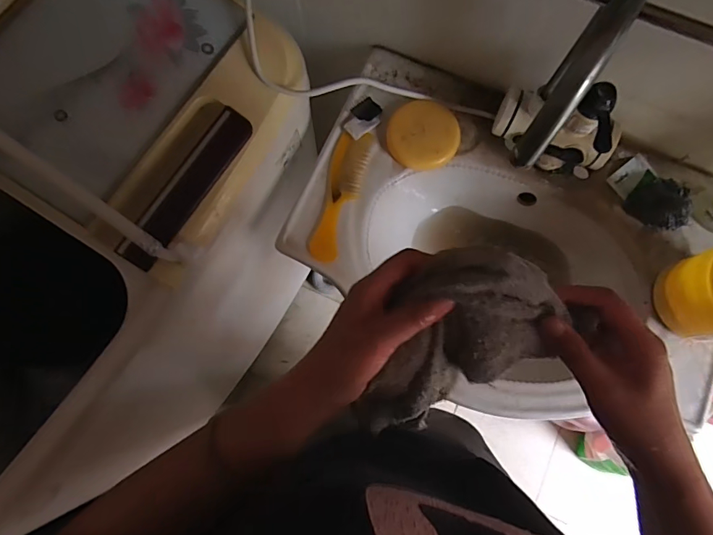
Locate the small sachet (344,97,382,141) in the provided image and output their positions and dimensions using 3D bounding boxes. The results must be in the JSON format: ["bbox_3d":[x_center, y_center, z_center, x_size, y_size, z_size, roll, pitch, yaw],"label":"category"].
[{"bbox_3d":[0.009,-0.220,0.645,0.062,0.007,0.042,-44,81,-8],"label":"small sachet"}]

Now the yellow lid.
[{"bbox_3d":[0.096,-0.193,0.636,0.100,0.022,0.095,0,78,0],"label":"yellow lid"}]

